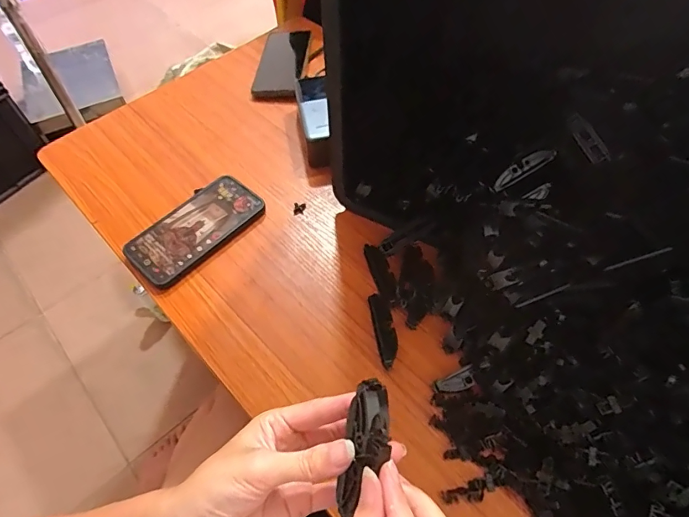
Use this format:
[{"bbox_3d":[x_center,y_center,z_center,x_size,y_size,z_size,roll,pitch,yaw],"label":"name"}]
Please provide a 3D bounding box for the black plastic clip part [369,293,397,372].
[{"bbox_3d":[0.041,0.072,0.454,0.019,0.011,0.081,-8,57,-3],"label":"black plastic clip part"}]

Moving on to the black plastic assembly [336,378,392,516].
[{"bbox_3d":[0.010,0.105,0.241,0.022,0.017,0.074,13,86,11],"label":"black plastic assembly"}]

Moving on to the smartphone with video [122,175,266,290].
[{"bbox_3d":[-0.176,-0.035,0.533,0.083,0.015,0.160,35,64,22],"label":"smartphone with video"}]

